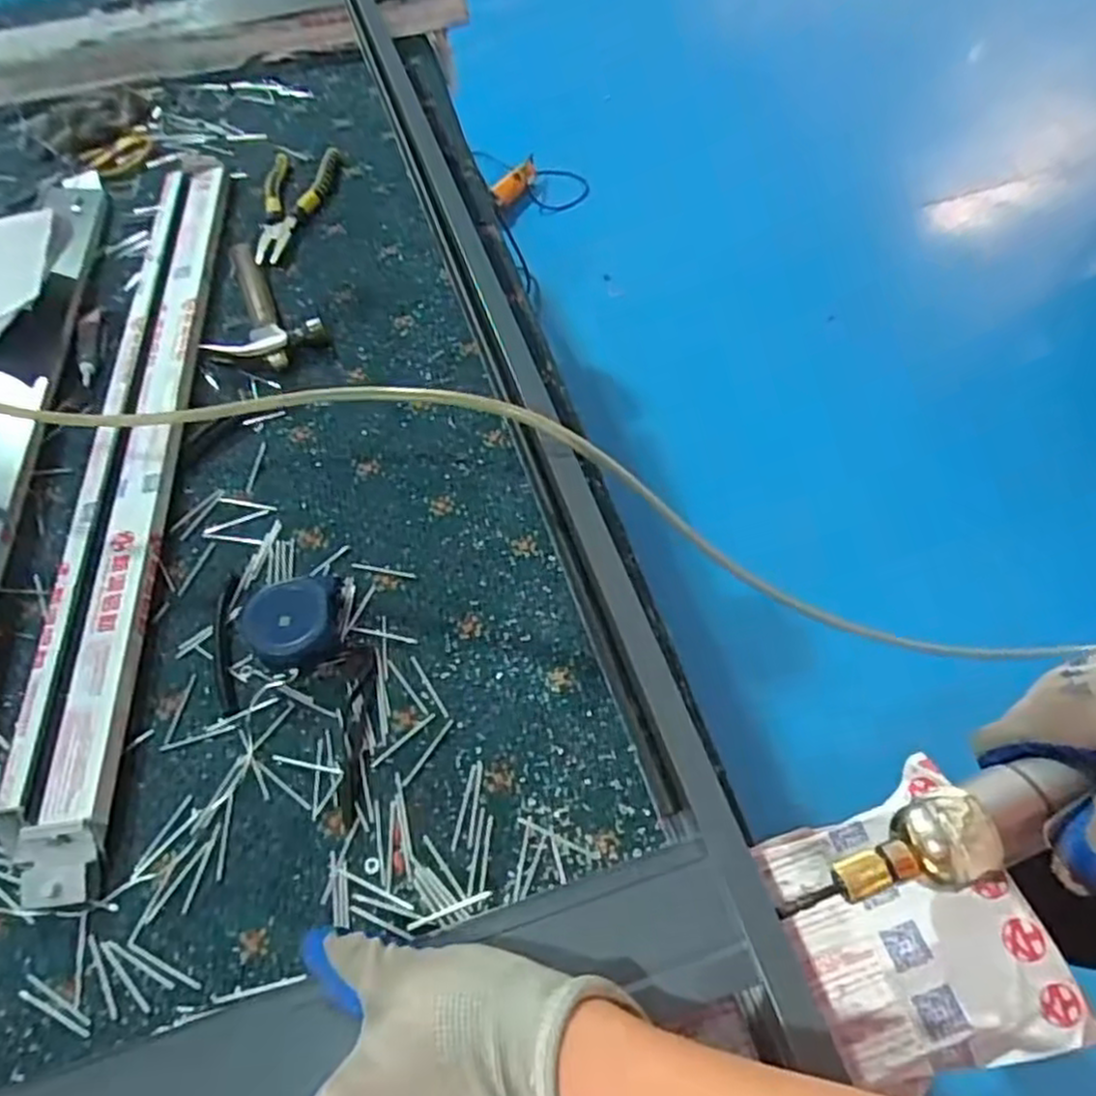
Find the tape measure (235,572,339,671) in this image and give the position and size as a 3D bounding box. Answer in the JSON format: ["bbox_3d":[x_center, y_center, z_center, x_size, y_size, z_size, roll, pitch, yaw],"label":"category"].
[{"bbox_3d":[-0.180,0.053,0.534,0.071,0.038,0.067,-2,57,4],"label":"tape measure"}]

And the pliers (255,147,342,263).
[{"bbox_3d":[-0.269,-0.372,0.805,0.076,0.028,0.174,-2,57,4],"label":"pliers"}]

